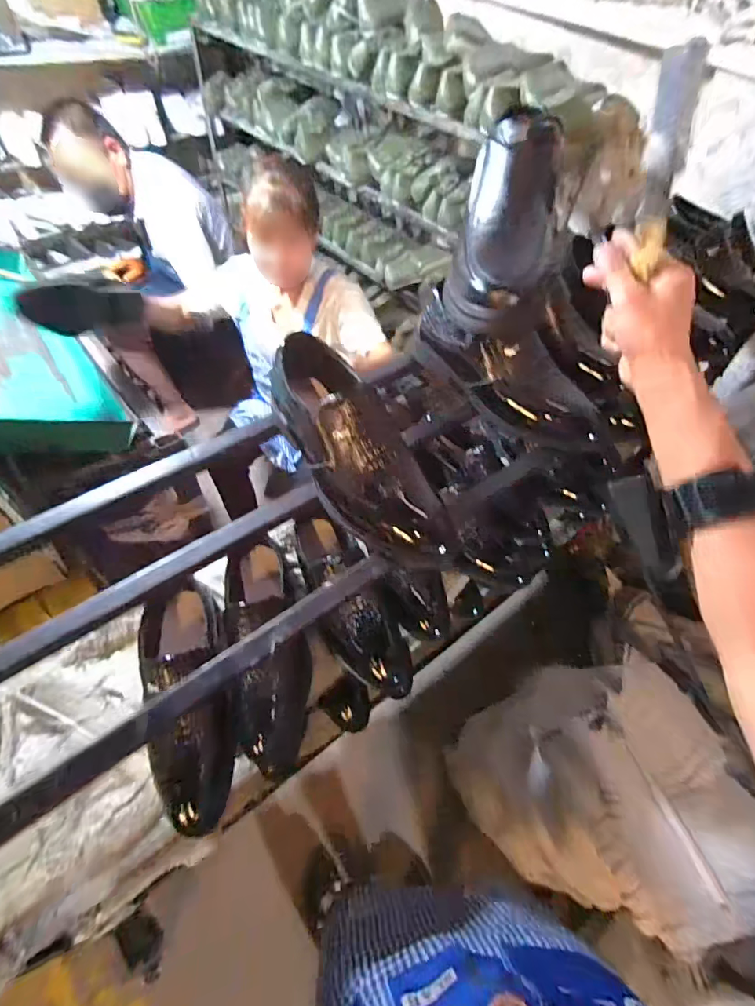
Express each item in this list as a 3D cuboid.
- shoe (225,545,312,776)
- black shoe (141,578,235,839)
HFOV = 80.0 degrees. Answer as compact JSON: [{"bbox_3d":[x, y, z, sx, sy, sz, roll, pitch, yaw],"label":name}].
[{"bbox_3d":[-0.137,0.176,0.573,0.090,0.111,0.280,-9,55,-12],"label":"shoe"},{"bbox_3d":[-0.214,0.210,0.507,0.090,0.075,0.266,-13,56,-15],"label":"black shoe"}]

